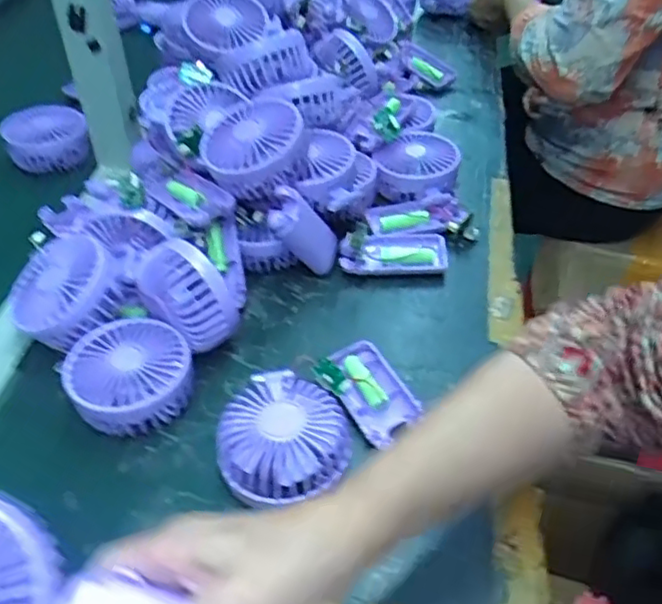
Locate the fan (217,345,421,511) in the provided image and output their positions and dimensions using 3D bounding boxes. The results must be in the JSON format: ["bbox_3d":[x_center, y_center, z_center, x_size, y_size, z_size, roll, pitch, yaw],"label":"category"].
[{"bbox_3d":[-0.010,0.077,0.456,0.148,0.047,0.103,-28,50,-25],"label":"fan"}]

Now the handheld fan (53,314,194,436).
[{"bbox_3d":[-0.147,0.055,0.481,0.083,0.043,0.083,-1,44,1],"label":"handheld fan"}]

